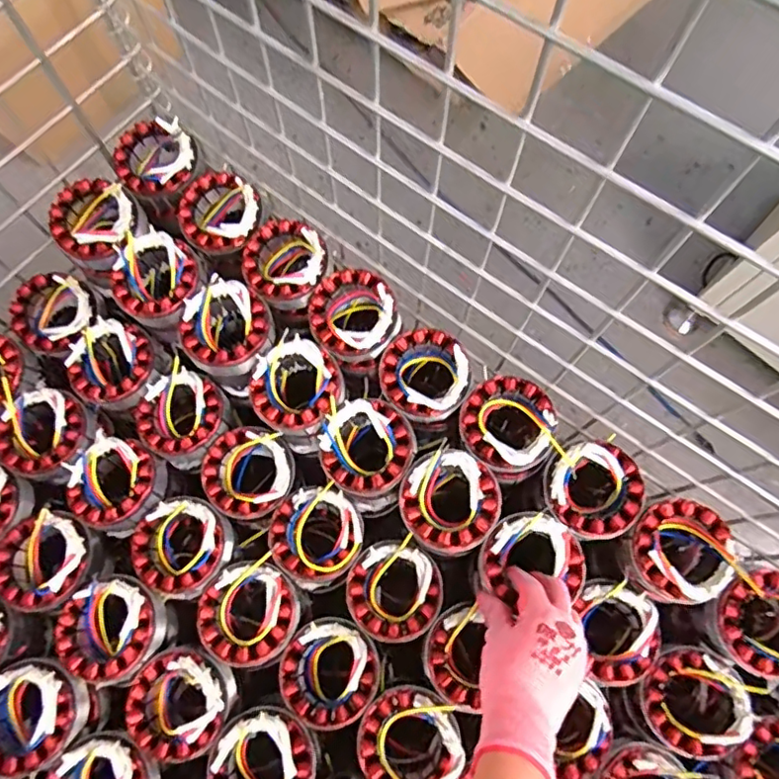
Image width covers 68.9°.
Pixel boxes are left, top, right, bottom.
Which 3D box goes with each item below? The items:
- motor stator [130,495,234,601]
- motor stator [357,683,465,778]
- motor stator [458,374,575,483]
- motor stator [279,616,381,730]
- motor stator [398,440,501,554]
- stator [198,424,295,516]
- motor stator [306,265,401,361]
[{"bbox_3d":[-0.195,0.148,0.533,0.086,0.051,0.082,1,72,-2],"label":"motor stator"},{"bbox_3d":[0.017,0.304,0.485,0.083,0.030,0.087,1,72,-2],"label":"motor stator"},{"bbox_3d":[0.109,0.037,0.534,0.086,0.059,0.090,-6,73,-4],"label":"motor stator"},{"bbox_3d":[-0.053,0.253,0.513,0.085,0.046,0.083,1,72,-2],"label":"motor stator"},{"bbox_3d":[0.053,0.099,0.508,0.085,0.051,0.083,1,72,-2],"label":"motor stator"},{"bbox_3d":[-0.138,0.080,0.556,0.085,0.042,0.085,1,72,-2],"label":"stator"},{"bbox_3d":[-0.037,-0.072,0.555,0.079,0.053,0.085,-30,76,-11],"label":"motor stator"}]

